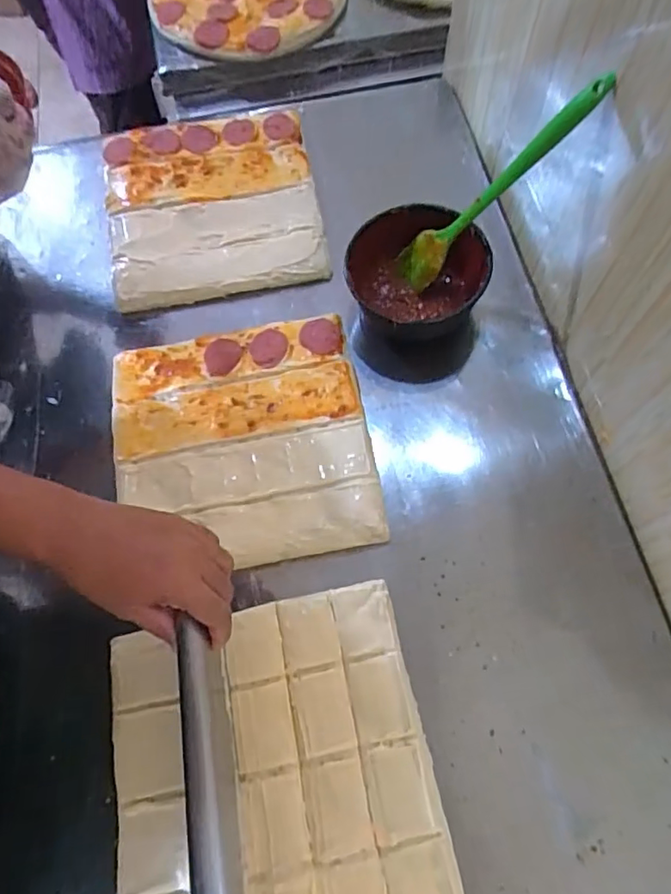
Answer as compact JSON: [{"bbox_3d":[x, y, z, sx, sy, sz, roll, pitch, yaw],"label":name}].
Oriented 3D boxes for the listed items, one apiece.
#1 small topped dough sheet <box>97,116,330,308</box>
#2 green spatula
[{"bbox_3d":[-0.145,-0.286,0.662,0.241,0.033,0.239,-10,71,-2],"label":"small topped dough sheet"},{"bbox_3d":[0.140,-0.233,0.514,0.017,0.242,0.051,2,66,-35],"label":"green spatula"}]

